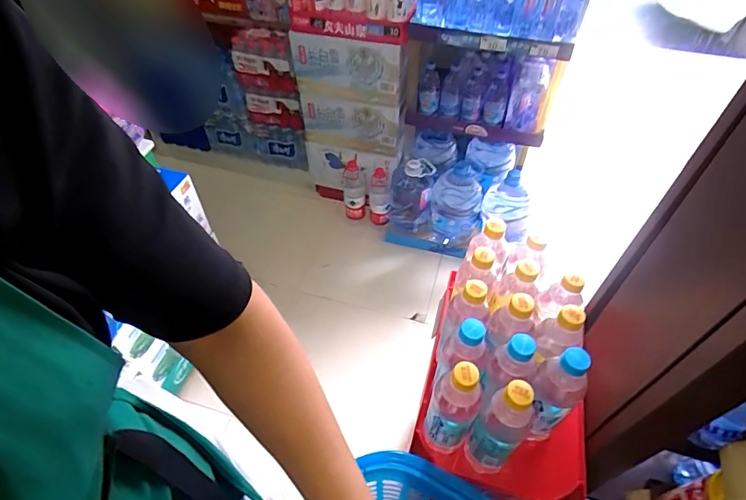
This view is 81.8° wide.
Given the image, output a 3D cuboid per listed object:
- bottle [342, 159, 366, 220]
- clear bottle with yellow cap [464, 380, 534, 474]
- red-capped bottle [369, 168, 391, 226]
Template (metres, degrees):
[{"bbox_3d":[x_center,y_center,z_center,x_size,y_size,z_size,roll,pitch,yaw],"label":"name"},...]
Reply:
[{"bbox_3d":[-0.080,-0.249,1.804,0.091,0.265,0.092,-5,49,-2],"label":"bottle"},{"bbox_3d":[0.157,0.234,0.552,0.053,0.212,0.049,-1,49,1],"label":"clear bottle with yellow cap"},{"bbox_3d":[0.026,-0.201,1.773,0.079,0.266,0.083,-9,49,-5],"label":"red-capped bottle"}]

